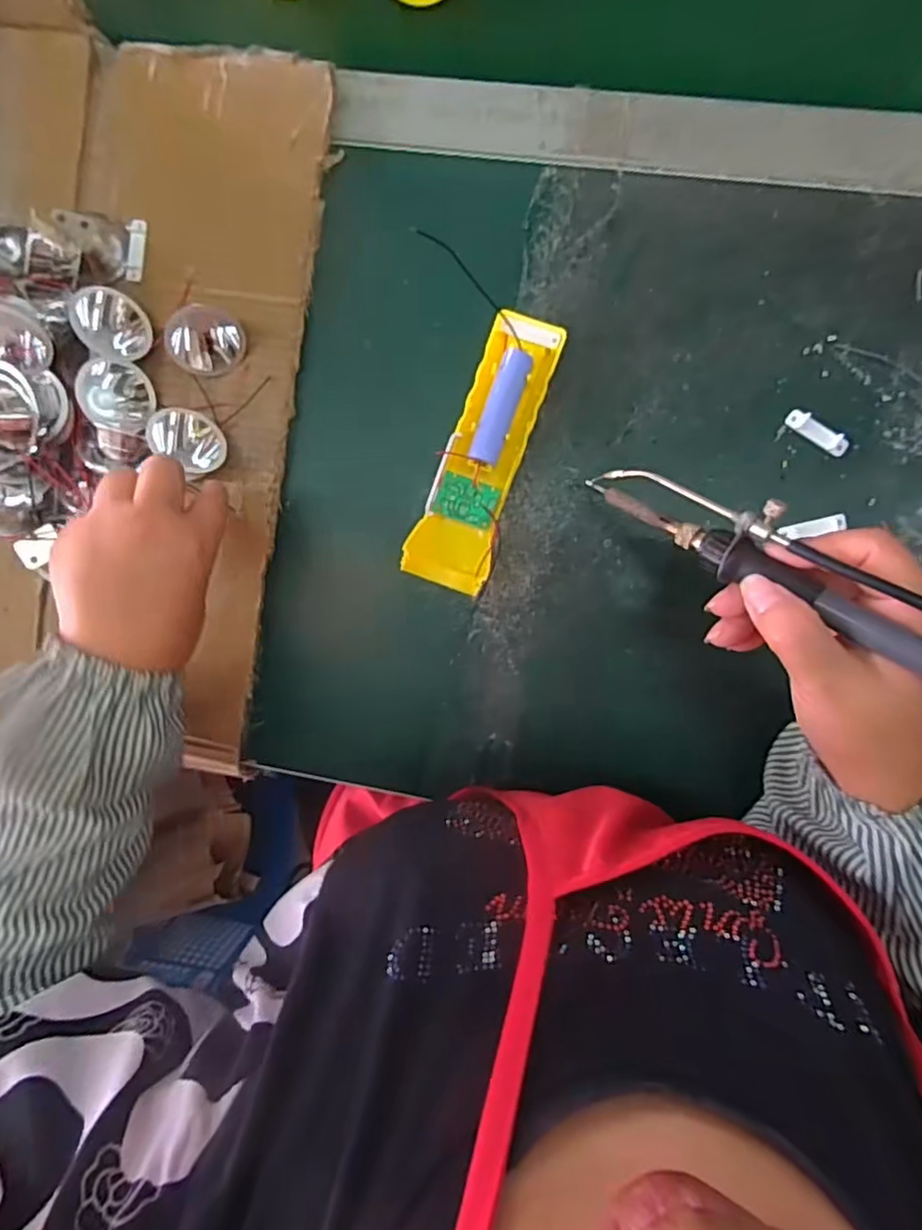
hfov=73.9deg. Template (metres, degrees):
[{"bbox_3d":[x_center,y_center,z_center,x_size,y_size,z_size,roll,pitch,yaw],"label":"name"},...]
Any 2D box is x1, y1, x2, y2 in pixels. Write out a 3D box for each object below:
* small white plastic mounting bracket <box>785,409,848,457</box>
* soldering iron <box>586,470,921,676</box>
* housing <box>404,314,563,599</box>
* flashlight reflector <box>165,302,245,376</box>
[{"bbox_3d":[0.207,-0.106,0.355,0.038,0.005,0.011,35,96,3],"label":"small white plastic mounting bracket"},{"bbox_3d":[0.145,-0.016,0.258,0.210,0.030,0.031,37,97,27],"label":"soldering iron"},{"bbox_3d":[0.015,-0.095,0.365,0.046,0.028,0.161,20,95,5],"label":"housing"},{"bbox_3d":[-0.156,-0.165,0.370,0.043,0.017,0.043,4,79,-21],"label":"flashlight reflector"}]

